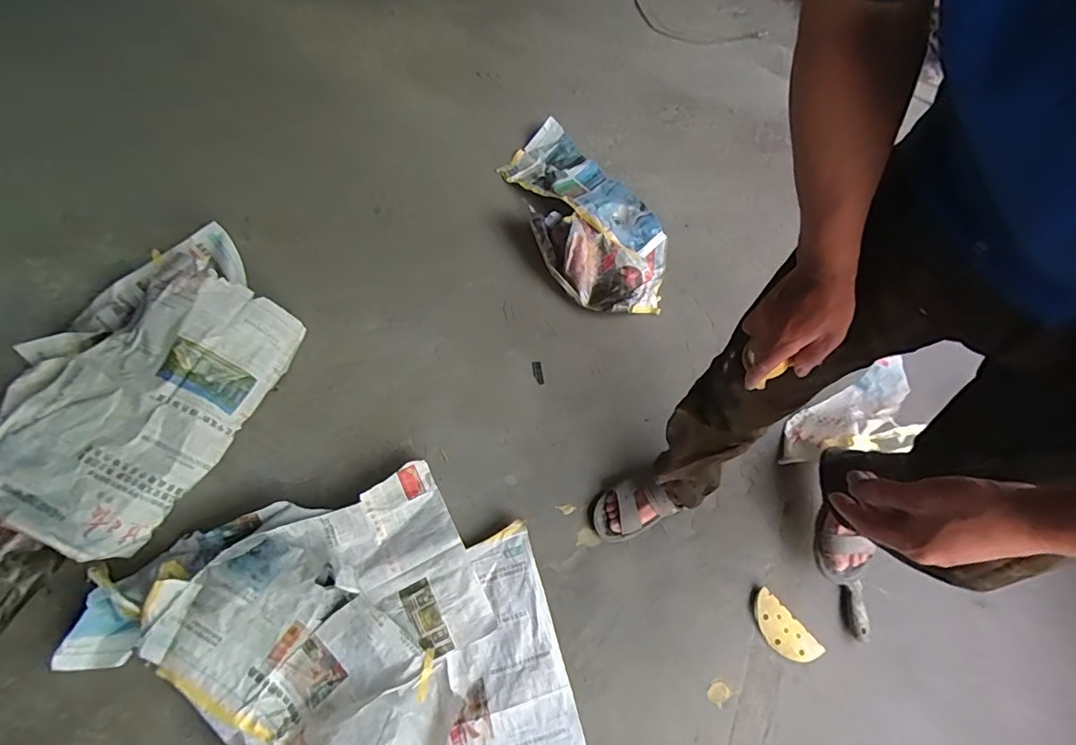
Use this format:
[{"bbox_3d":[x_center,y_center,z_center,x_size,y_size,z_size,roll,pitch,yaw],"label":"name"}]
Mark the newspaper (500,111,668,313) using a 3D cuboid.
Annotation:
[{"bbox_3d":[0.126,-0.453,1.323,0.337,0.068,0.703,-17,66,-12],"label":"newspaper"}]

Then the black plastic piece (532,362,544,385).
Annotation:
[{"bbox_3d":[0.000,0.001,1.110,0.020,0.004,0.057,-6,64,-6],"label":"black plastic piece"}]

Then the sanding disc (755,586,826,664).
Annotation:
[{"bbox_3d":[0.457,0.480,0.900,0.073,0.022,0.139,-39,72,-20],"label":"sanding disc"}]

